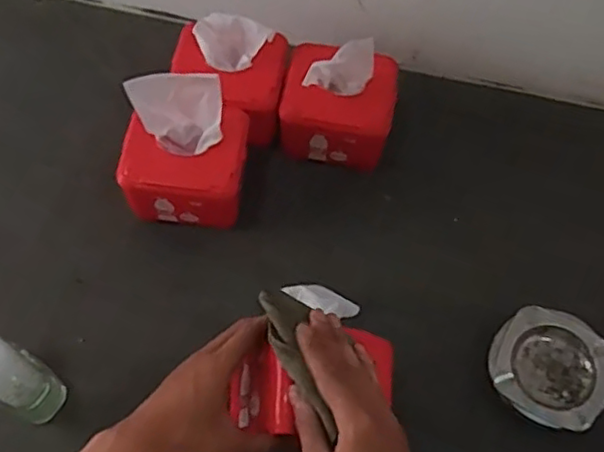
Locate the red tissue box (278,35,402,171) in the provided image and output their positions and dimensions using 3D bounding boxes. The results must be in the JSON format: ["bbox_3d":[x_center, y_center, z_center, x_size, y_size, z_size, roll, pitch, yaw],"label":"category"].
[{"bbox_3d":[0.045,-0.149,0.751,0.129,0.145,0.113,13,64,4],"label":"red tissue box"}]

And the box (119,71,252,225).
[{"bbox_3d":[-0.127,-0.074,0.707,0.129,0.140,0.121,0,63,-3],"label":"box"}]

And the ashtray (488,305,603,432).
[{"bbox_3d":[0.258,0.148,0.666,0.121,0.035,0.119,23,65,9],"label":"ashtray"}]

